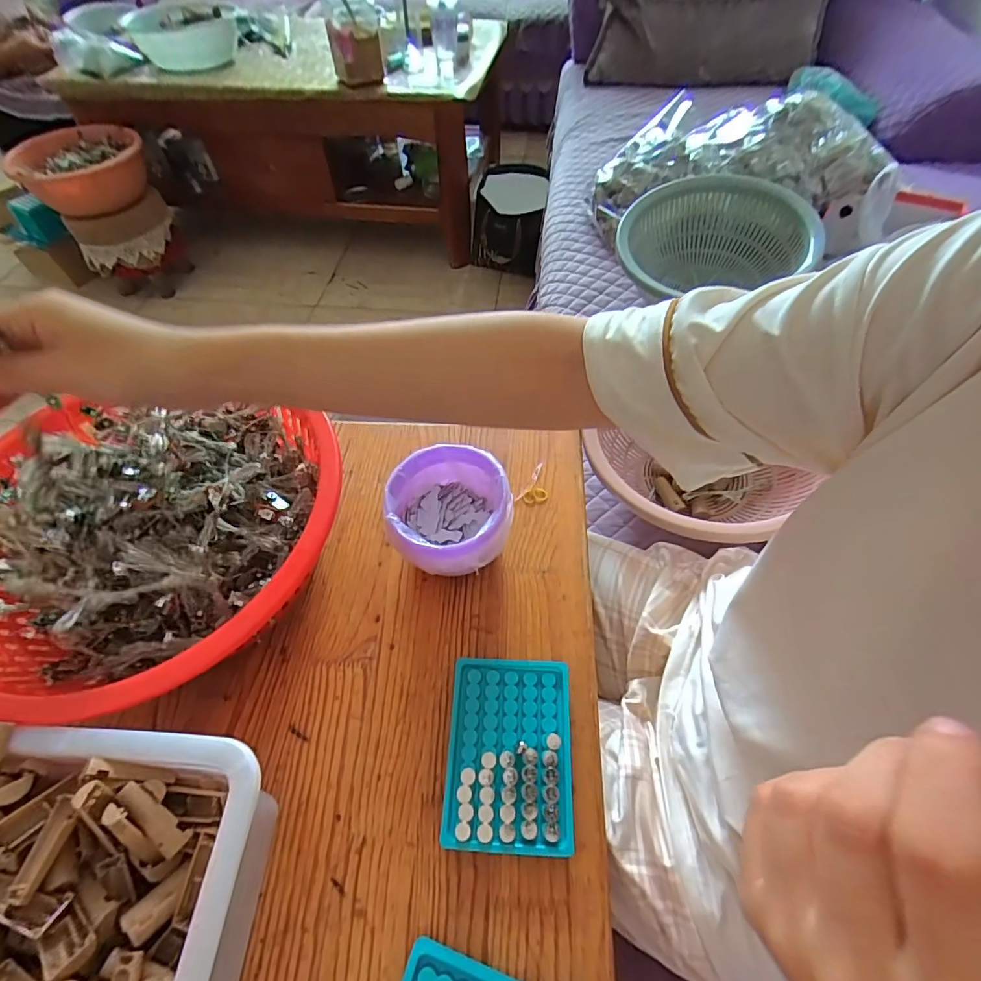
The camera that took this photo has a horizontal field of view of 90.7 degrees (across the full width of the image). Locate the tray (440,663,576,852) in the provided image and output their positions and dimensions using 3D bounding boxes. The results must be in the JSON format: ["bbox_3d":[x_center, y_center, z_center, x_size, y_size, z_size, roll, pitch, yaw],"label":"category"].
[{"bbox_3d":[0.016,0.206,0.387,0.096,0.019,0.131,1,55,3],"label":"tray"}]

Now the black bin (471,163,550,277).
[{"bbox_3d":[0.062,-0.917,1.679,0.245,0.277,0.314,6,55,6],"label":"black bin"}]

